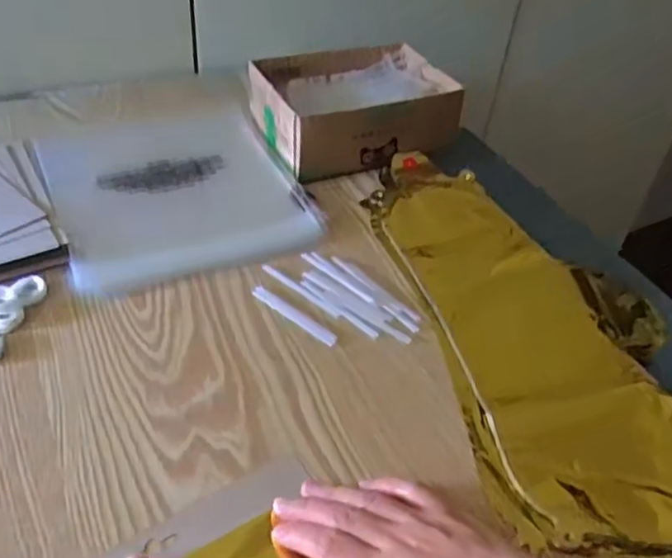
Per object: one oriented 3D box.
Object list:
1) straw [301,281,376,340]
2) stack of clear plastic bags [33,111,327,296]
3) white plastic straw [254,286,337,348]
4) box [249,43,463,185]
[{"bbox_3d":[0.002,0.022,0.507,0.080,0.004,0.009,35,49,28],"label":"straw"},{"bbox_3d":[-0.149,-0.087,0.602,0.203,0.015,0.226,-16,46,-23],"label":"stack of clear plastic bags"},{"bbox_3d":[-0.032,0.026,0.497,0.081,0.004,0.011,33,48,27],"label":"white plastic straw"},{"bbox_3d":[0.016,-0.180,0.679,0.190,0.066,0.155,-15,46,-22],"label":"box"}]

